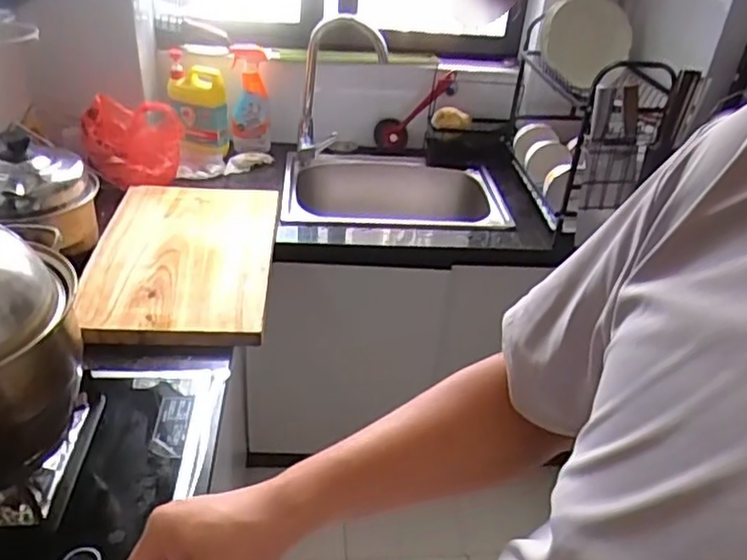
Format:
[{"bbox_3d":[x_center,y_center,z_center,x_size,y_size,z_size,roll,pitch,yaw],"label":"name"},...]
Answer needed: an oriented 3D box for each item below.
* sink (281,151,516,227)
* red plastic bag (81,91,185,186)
[{"bbox_3d":[0.053,-0.196,1.656,0.564,0.189,0.409,-3,34,-11],"label":"sink"},{"bbox_3d":[-0.534,-0.300,1.463,0.213,0.190,0.131,-9,36,-20],"label":"red plastic bag"}]

